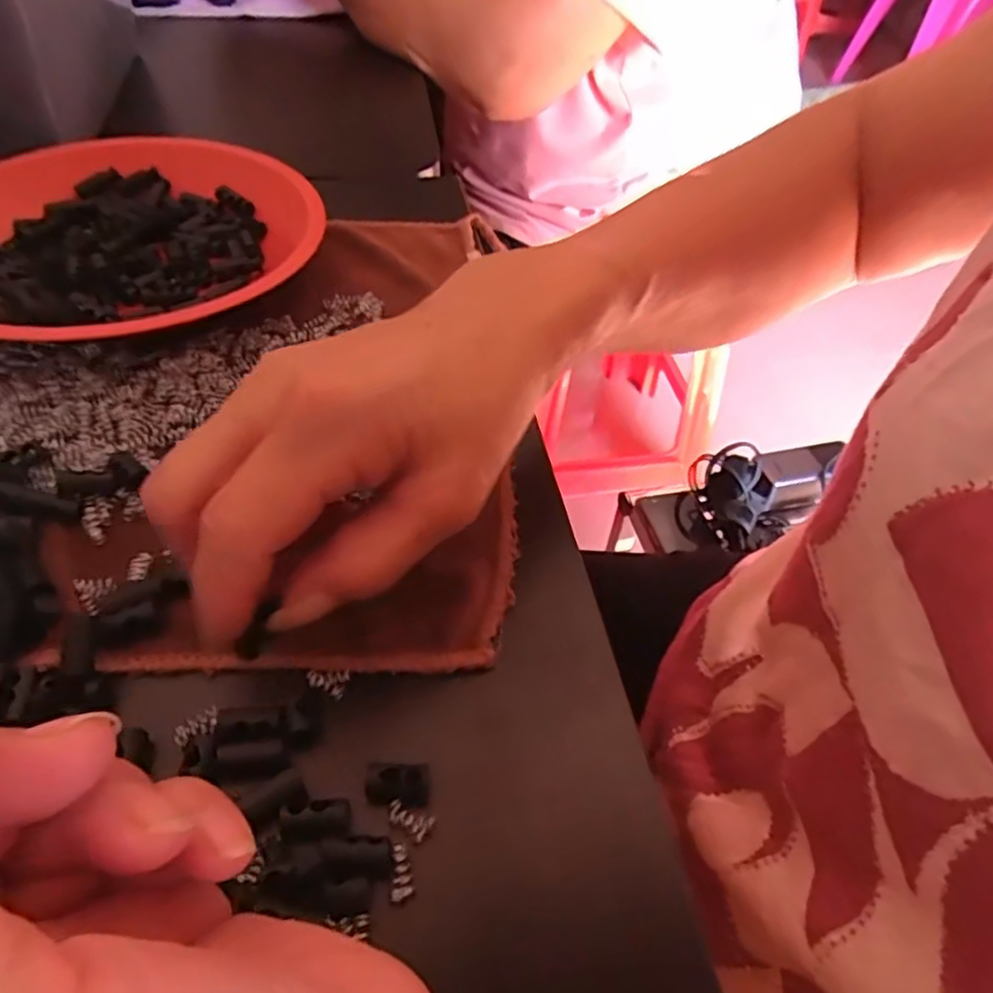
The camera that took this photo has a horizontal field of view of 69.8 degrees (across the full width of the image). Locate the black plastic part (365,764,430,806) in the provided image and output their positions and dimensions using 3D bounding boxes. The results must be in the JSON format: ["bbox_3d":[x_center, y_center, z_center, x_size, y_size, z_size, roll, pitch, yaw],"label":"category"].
[{"bbox_3d":[-0.028,0.082,0.204,0.018,0.004,0.010,0,50,-4],"label":"black plastic part"}]

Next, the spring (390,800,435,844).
[{"bbox_3d":[-0.024,0.091,0.200,0.012,0.004,0.006,29,52,18],"label":"spring"}]

